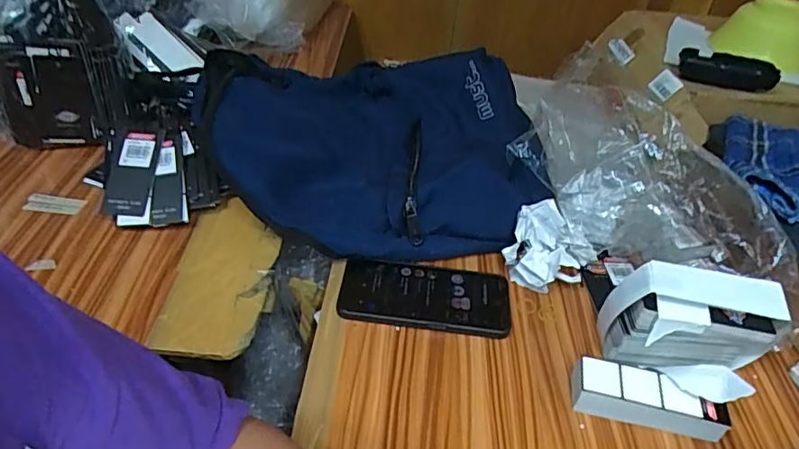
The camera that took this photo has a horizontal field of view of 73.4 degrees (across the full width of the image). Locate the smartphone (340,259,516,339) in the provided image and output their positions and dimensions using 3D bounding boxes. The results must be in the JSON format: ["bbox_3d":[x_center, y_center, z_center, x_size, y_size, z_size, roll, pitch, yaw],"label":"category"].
[{"bbox_3d":[0.026,0.073,0.544,0.169,0.015,0.078,5,40,0],"label":"smartphone"}]

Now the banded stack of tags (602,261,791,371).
[{"bbox_3d":[0.261,0.091,0.487,0.139,0.105,0.048,7,40,1],"label":"banded stack of tags"}]

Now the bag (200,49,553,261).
[{"bbox_3d":[-0.040,-0.107,0.660,0.383,0.109,0.318,-1,41,-9],"label":"bag"}]

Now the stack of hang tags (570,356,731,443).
[{"bbox_3d":[0.213,0.152,0.465,0.123,0.040,0.041,13,41,8],"label":"stack of hang tags"}]

